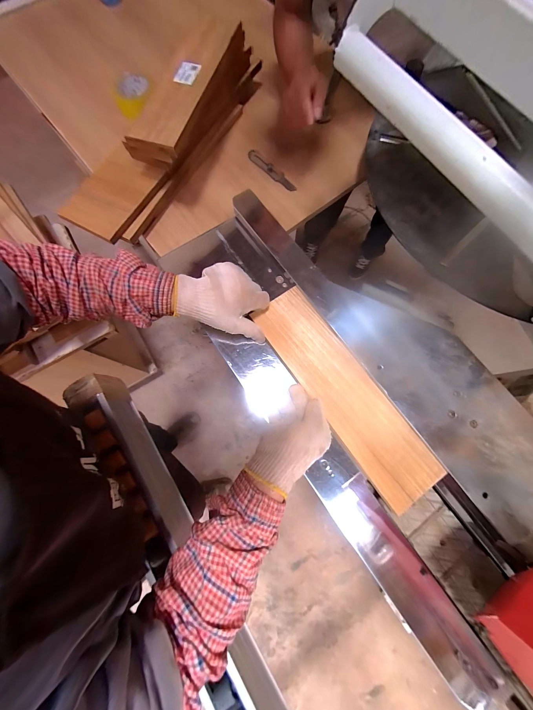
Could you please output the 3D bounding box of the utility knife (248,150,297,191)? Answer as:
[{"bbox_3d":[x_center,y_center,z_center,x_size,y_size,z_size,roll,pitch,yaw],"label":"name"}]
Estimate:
[{"bbox_3d":[0.013,-0.473,0.608,0.023,0.021,0.167,-43,81,-10],"label":"utility knife"}]

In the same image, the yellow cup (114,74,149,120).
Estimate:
[{"bbox_3d":[-0.364,-0.694,0.638,0.089,0.054,0.092,0,77,-1],"label":"yellow cup"}]

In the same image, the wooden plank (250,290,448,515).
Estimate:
[{"bbox_3d":[0.119,0.054,0.384,0.100,0.011,0.365,-34,79,-9],"label":"wooden plank"}]

